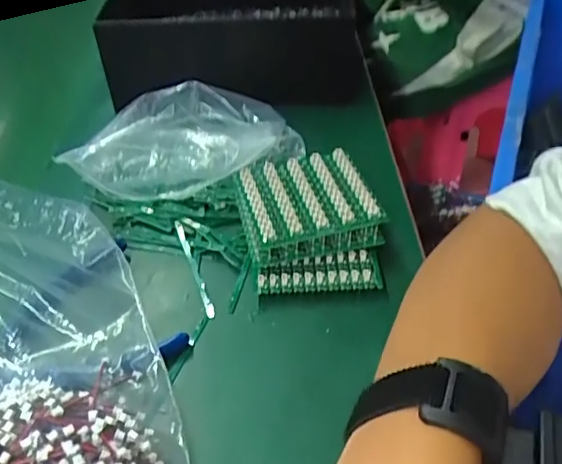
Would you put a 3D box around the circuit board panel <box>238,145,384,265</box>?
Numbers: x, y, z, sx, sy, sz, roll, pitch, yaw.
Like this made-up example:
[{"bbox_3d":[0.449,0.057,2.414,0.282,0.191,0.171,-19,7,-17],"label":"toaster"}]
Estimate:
[{"bbox_3d":[0.016,-0.019,0.396,0.088,0.031,0.090,-13,44,-9],"label":"circuit board panel"}]

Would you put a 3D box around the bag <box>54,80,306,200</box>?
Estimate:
[{"bbox_3d":[-0.071,-0.069,0.437,0.177,0.062,0.072,-13,44,-10],"label":"bag"}]

